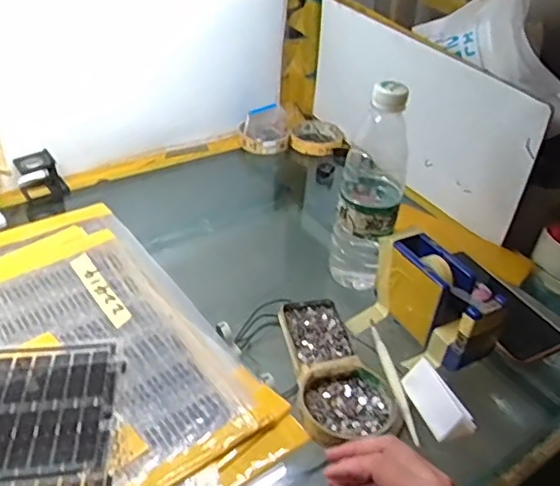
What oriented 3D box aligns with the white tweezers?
[{"bbox_3d":[0.104,0.121,0.525,0.011,0.015,0.147,-3,36,-7],"label":"white tweezers"}]

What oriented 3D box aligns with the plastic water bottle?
[{"bbox_3d":[0.094,-0.053,0.586,0.061,0.230,0.061,11,38,10],"label":"plastic water bottle"}]

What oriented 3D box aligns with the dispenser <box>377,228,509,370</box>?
[{"bbox_3d":[0.155,0.054,0.558,0.055,0.075,0.131,-12,40,-20],"label":"dispenser"}]

